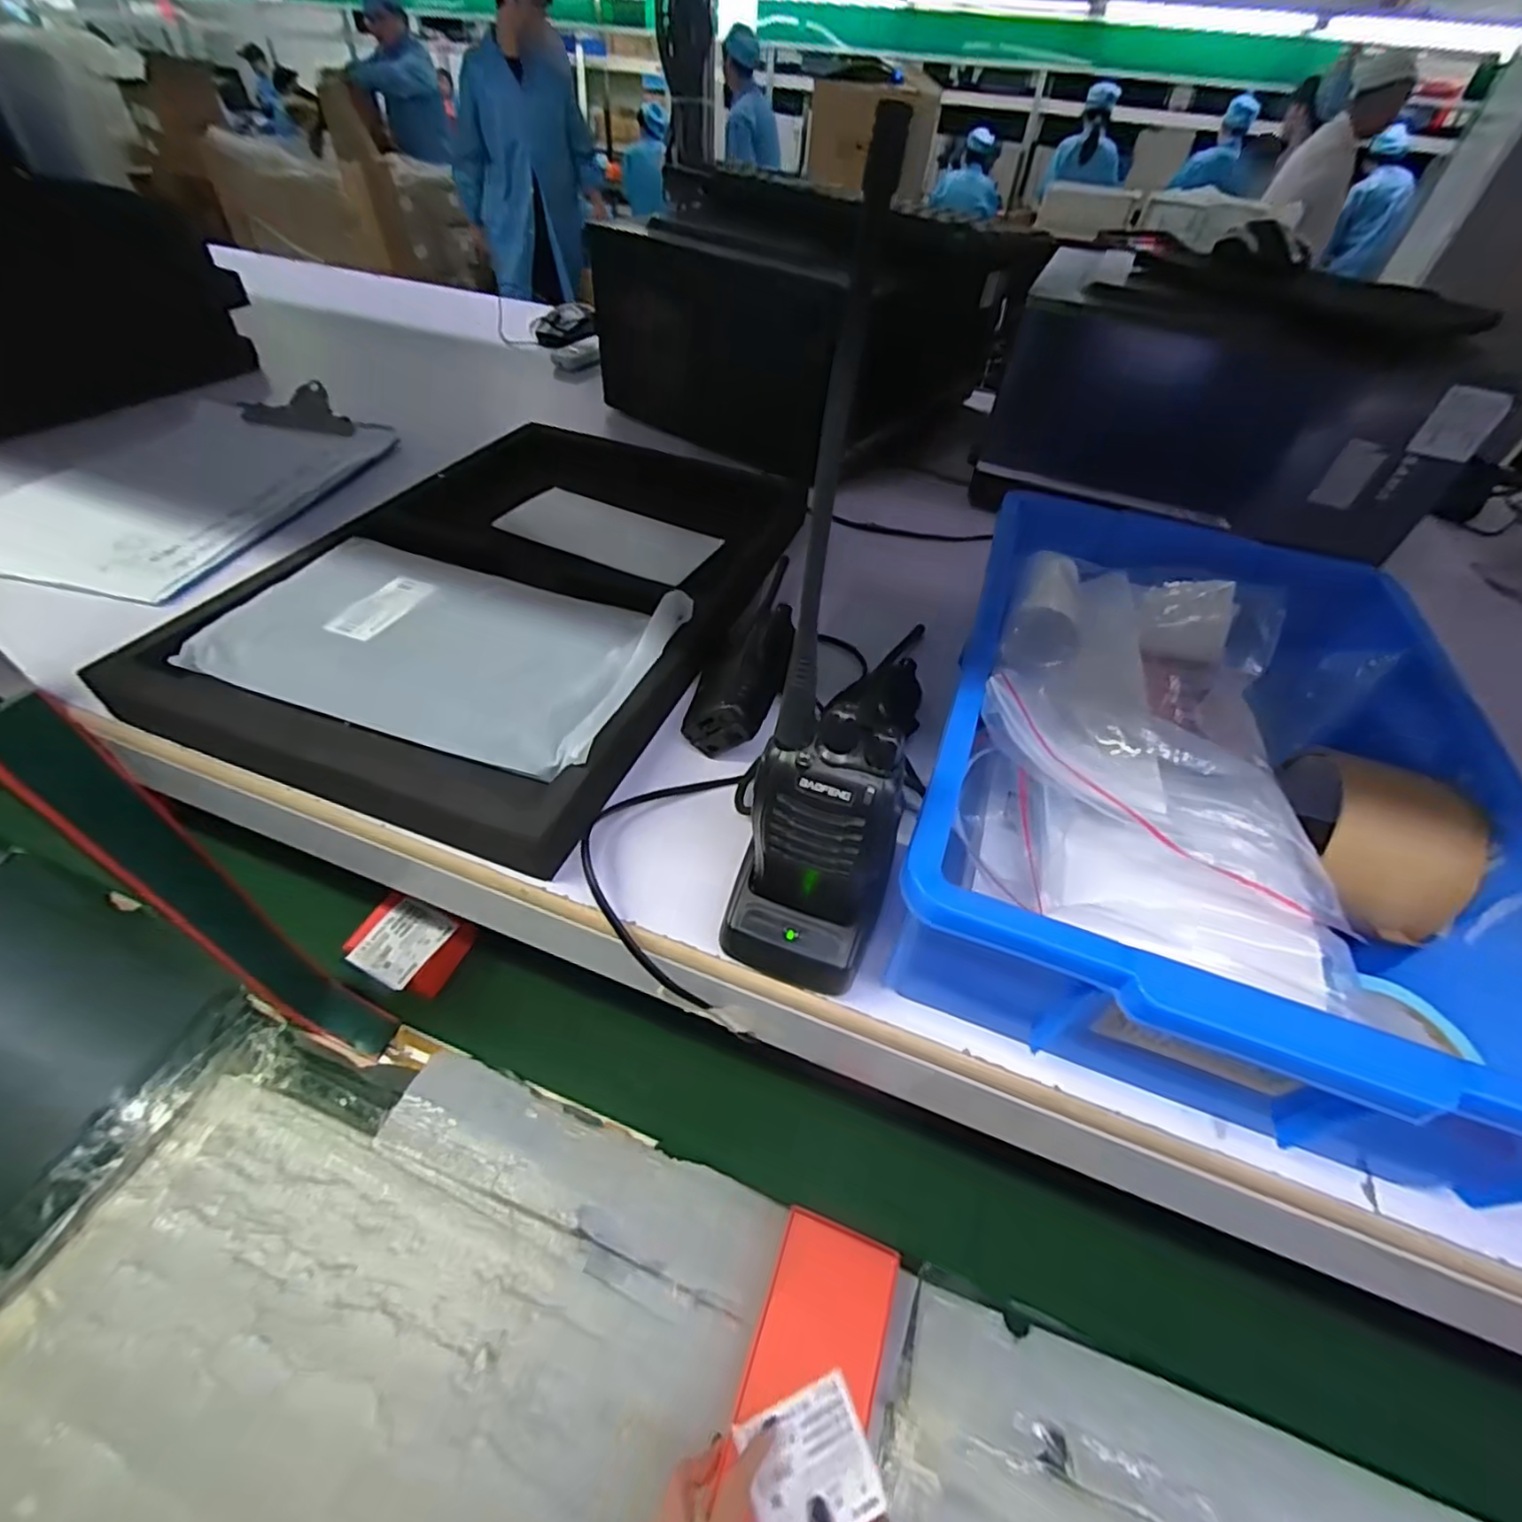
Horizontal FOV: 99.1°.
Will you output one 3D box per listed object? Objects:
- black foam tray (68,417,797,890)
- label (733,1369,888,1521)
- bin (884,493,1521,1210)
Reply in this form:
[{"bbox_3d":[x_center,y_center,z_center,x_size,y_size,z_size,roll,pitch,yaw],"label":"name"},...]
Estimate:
[{"bbox_3d":[-0.169,-0.118,0.450,0.301,0.043,0.388,17,48,12],"label":"black foam tray"},{"bbox_3d":[0.034,0.473,0.435,0.084,0.006,0.070,-14,45,-15],"label":"label"},{"bbox_3d":[0.220,-0.009,0.344,0.234,0.093,0.354,17,48,12],"label":"bin"}]

